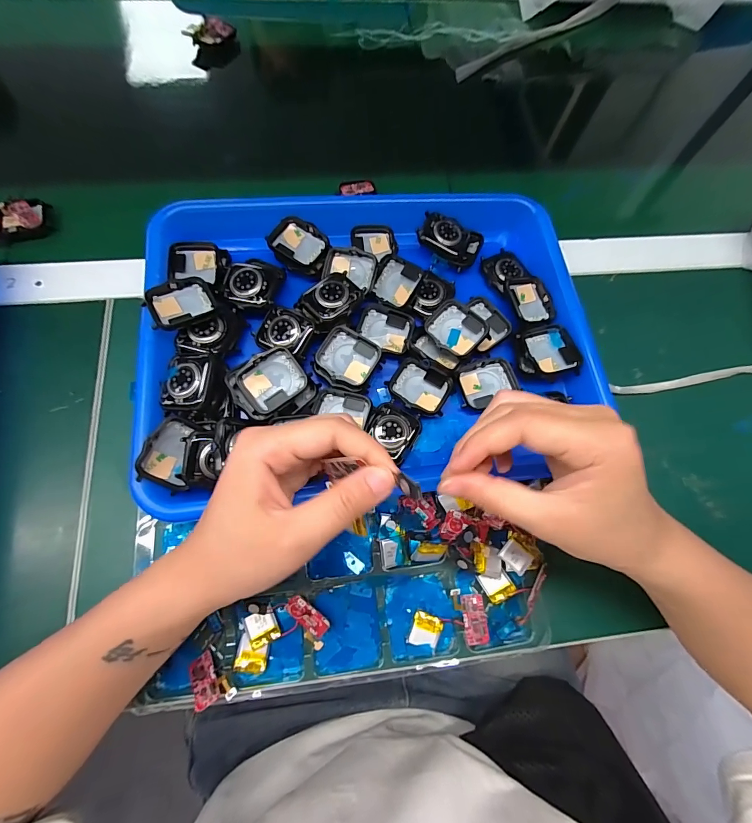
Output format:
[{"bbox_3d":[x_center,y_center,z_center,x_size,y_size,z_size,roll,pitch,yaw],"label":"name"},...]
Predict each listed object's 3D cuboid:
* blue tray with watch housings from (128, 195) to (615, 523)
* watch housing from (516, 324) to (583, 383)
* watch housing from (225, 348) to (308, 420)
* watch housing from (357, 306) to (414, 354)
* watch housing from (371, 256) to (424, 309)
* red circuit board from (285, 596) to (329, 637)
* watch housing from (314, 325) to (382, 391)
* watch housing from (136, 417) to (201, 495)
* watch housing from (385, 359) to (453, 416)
[{"bbox_3d":[-0.004,-0.066,0.298,0.327,0.048,0.249,-8,70,-5],"label":"blue tray with watch housings"},{"bbox_3d":[0.131,-0.045,0.295,0.042,0.010,0.043,-14,72,-8],"label":"watch housing"},{"bbox_3d":[-0.073,-0.020,0.263,0.048,0.011,0.037,-37,93,-13],"label":"watch housing"},{"bbox_3d":[0.007,-0.062,0.297,0.041,0.012,0.038,12,70,1],"label":"watch housing"},{"bbox_3d":[0.017,-0.102,0.304,0.039,0.008,0.035,32,99,22],"label":"watch housing"},{"bbox_3d":[-0.044,0.130,0.243,0.031,0.004,0.014,39,91,2],"label":"red circuit board"},{"bbox_3d":[-0.022,-0.040,0.281,0.043,0.013,0.043,29,71,7],"label":"watch housing"},{"bbox_3d":[-0.134,0.027,0.246,0.008,0.029,0.045,3,82,45],"label":"watch housing"},{"bbox_3d":[0.033,-0.019,0.287,0.043,0.013,0.038,26,71,6],"label":"watch housing"}]

